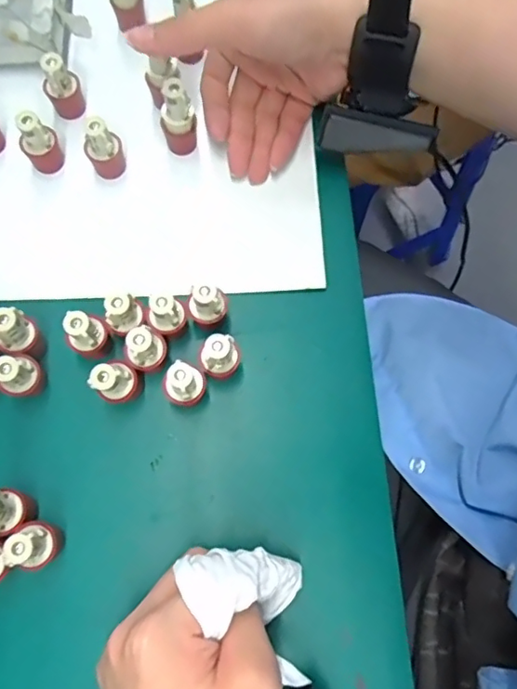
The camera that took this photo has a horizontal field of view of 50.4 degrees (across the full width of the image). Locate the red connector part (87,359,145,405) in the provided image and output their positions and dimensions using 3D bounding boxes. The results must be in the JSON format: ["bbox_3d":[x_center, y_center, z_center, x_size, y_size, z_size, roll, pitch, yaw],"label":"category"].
[{"bbox_3d":[-0.078,0.022,0.309,0.018,0.044,0.023,40,77,10],"label":"red connector part"}]

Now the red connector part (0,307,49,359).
[{"bbox_3d":[-0.137,-0.005,0.315,0.018,0.043,0.023,35,76,9],"label":"red connector part"}]

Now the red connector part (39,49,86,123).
[{"bbox_3d":[-0.131,-0.173,0.364,0.020,0.042,0.019,0,73,-1],"label":"red connector part"}]

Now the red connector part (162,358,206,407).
[{"bbox_3d":[-0.040,0.024,0.309,0.018,0.046,0.023,8,74,2],"label":"red connector part"}]

